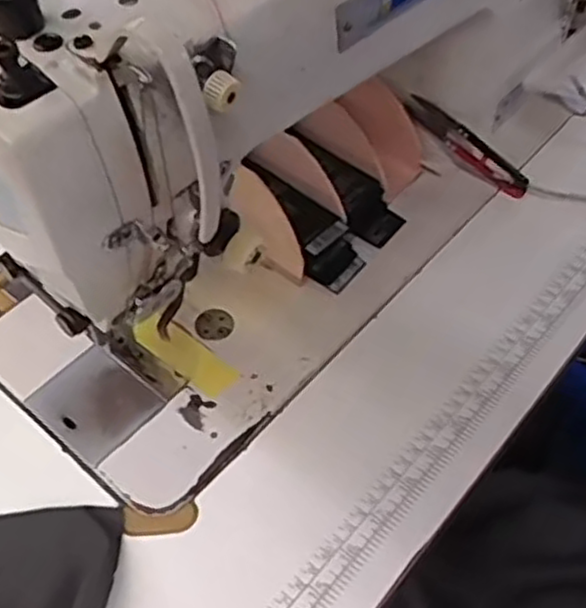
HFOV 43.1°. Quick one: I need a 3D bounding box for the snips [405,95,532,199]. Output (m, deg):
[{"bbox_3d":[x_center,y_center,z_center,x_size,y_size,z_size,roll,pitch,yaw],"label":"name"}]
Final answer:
[{"bbox_3d":[0.127,-0.114,0.540,0.104,0.026,0.009,37,55,-6],"label":"snips"}]

